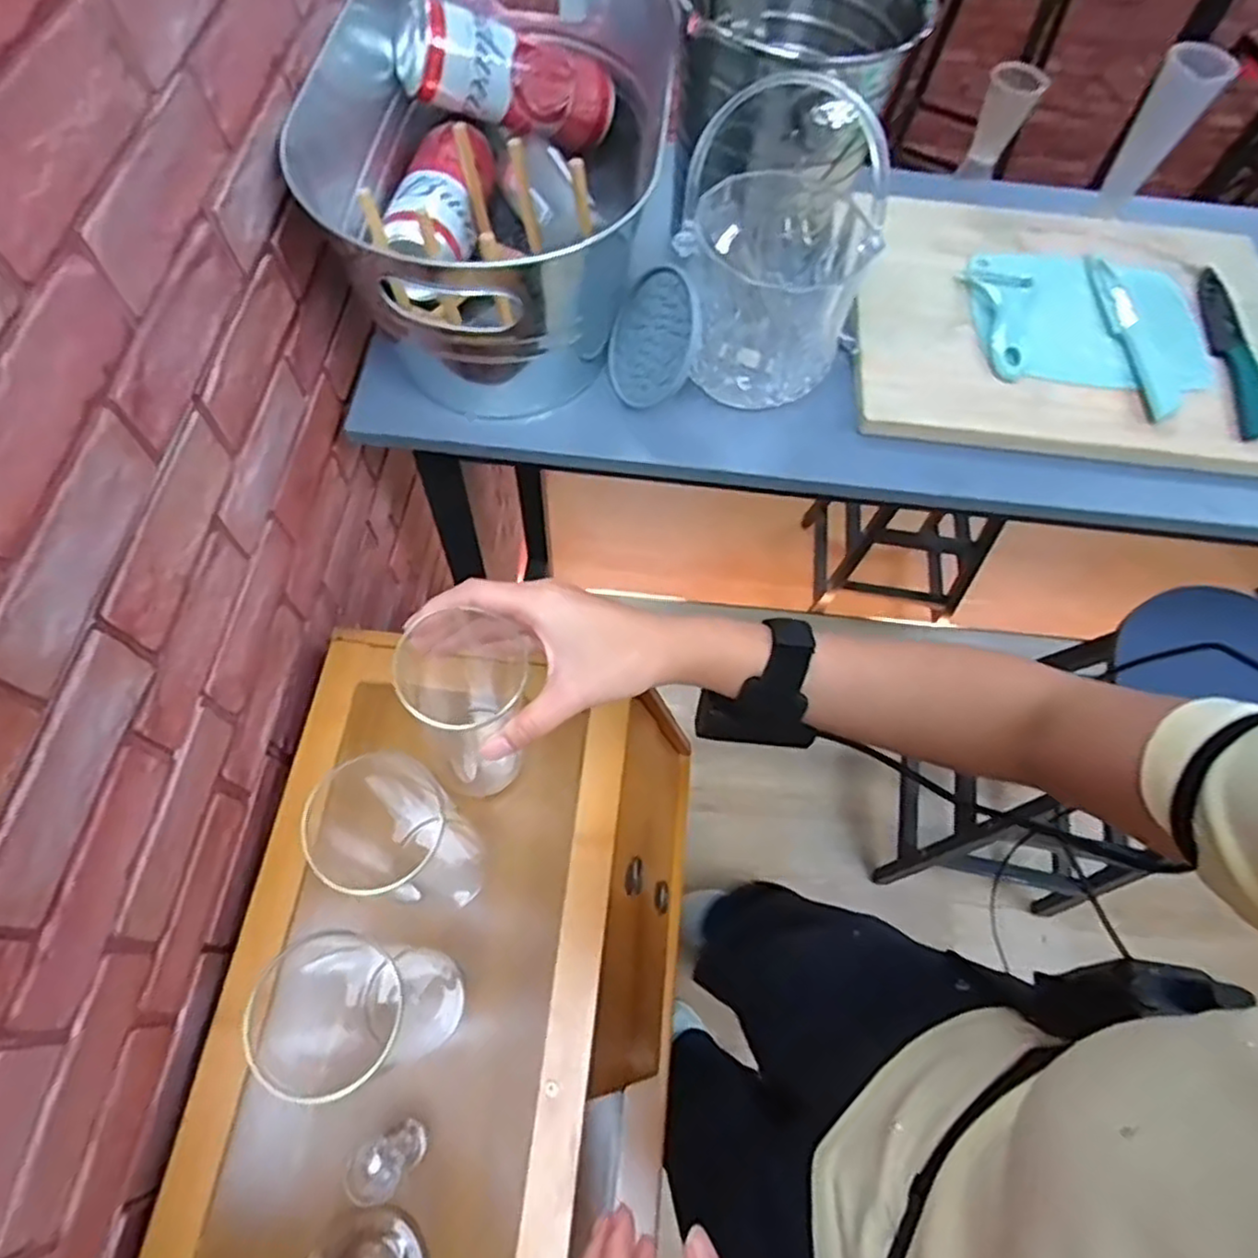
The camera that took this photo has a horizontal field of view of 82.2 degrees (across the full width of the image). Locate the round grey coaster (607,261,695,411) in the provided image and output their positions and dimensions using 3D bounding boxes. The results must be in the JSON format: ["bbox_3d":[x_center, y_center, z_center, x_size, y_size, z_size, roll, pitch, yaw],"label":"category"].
[{"bbox_3d":[0.017,-0.212,0.524,0.011,0.091,0.091,-3,38,-40],"label":"round grey coaster"}]

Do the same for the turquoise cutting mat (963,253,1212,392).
[{"bbox_3d":[0.379,-0.261,0.597,0.189,0.012,0.152,5,64,-4],"label":"turquoise cutting mat"}]

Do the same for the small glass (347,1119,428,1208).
[{"bbox_3d":[-0.133,0.294,0.401,0.028,0.057,0.030,1,65,-3],"label":"small glass"}]

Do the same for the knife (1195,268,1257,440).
[{"bbox_3d":[0.496,-0.228,0.588,0.034,0.015,0.189,9,64,1],"label":"knife"}]

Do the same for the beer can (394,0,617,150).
[{"bbox_3d":[-0.092,-0.435,0.569,0.170,0.065,0.060,-6,63,-32],"label":"beer can"}]

